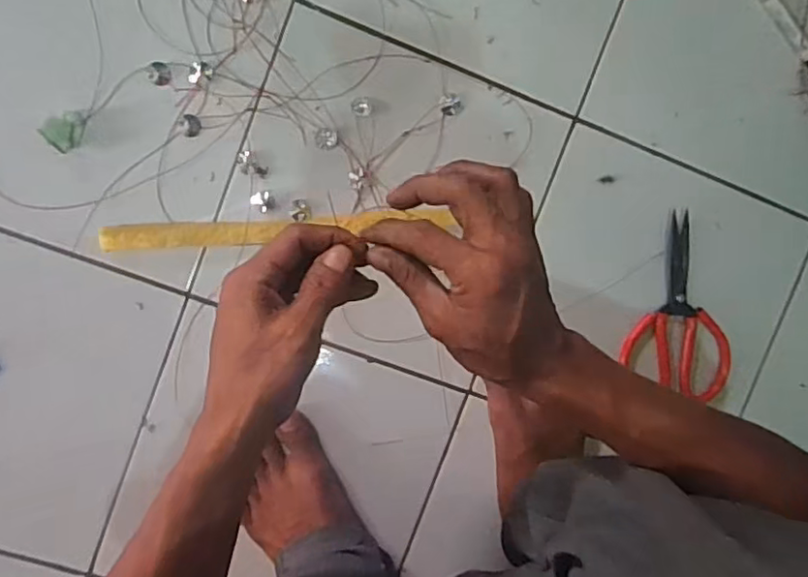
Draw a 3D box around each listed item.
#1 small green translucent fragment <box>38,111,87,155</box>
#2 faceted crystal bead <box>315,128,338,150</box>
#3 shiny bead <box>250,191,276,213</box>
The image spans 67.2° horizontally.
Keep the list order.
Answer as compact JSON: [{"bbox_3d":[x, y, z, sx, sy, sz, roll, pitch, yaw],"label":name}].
[{"bbox_3d":[-0.312,-0.147,0.558,0.031,0.017,0.036,44,90,-8],"label":"small green translucent fragment"},{"bbox_3d":[-0.075,-0.146,0.594,0.021,0.004,0.020,-3,96,-6],"label":"faceted crystal bead"},{"bbox_3d":[-0.137,-0.086,0.592,0.019,0.004,0.021,-43,98,-1],"label":"shiny bead"}]

